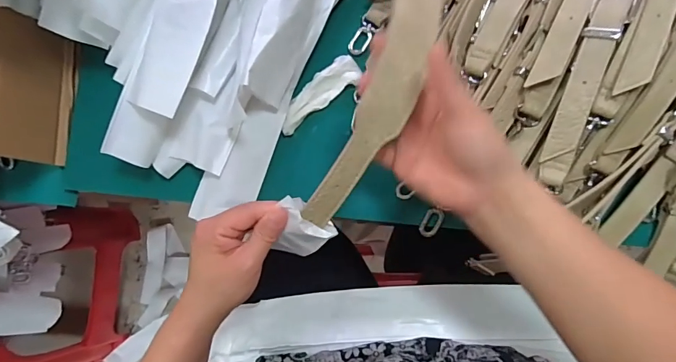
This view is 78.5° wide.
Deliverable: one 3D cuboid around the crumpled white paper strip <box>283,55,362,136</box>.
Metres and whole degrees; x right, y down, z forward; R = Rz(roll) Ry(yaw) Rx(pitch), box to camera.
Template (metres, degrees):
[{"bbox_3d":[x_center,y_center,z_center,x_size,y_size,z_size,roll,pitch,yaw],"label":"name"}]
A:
[{"bbox_3d":[-0.020,-0.085,0.404,0.093,0.009,0.030,-37,84,-3],"label":"crumpled white paper strip"}]

